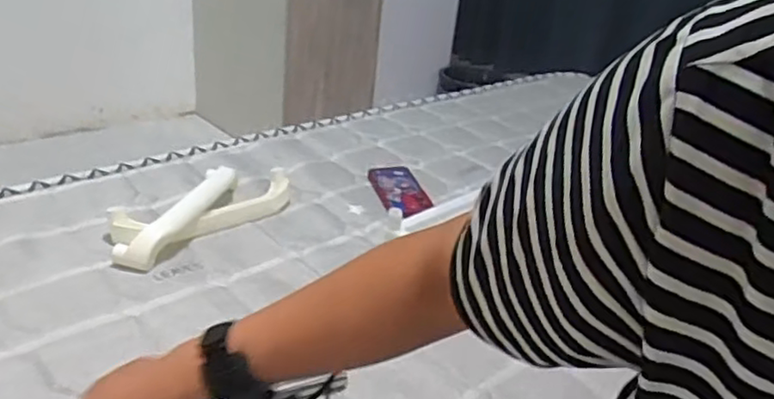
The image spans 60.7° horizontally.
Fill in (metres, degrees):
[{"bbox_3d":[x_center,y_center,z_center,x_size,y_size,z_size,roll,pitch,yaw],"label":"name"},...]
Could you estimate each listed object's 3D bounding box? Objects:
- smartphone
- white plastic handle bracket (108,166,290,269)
[{"bbox_3d":[0.021,-0.019,1.148,0.076,0.005,0.196,-1,28,-16],"label":"smartphone"},{"bbox_3d":[-0.280,0.009,1.000,0.131,0.050,0.328,21,30,24],"label":"white plastic handle bracket"}]

